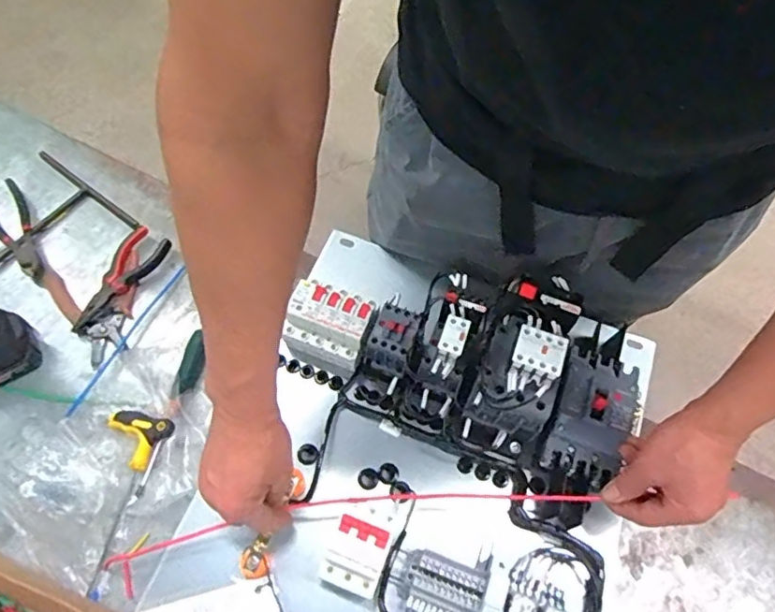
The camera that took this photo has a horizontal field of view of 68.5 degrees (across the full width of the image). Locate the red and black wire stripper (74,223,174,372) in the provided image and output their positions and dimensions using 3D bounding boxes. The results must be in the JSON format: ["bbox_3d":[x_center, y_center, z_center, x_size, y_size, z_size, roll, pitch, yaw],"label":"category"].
[{"bbox_3d":[-0.327,-0.015,0.697,0.052,0.022,0.173,16,65,6],"label":"red and black wire stripper"}]

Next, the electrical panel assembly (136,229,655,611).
[{"bbox_3d":[0.038,0.164,0.543,0.413,0.150,0.463,23,66,9],"label":"electrical panel assembly"}]

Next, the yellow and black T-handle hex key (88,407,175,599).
[{"bbox_3d":[-0.292,0.191,0.593,0.069,0.020,0.171,18,65,7],"label":"yellow and black T-handle hex key"}]

